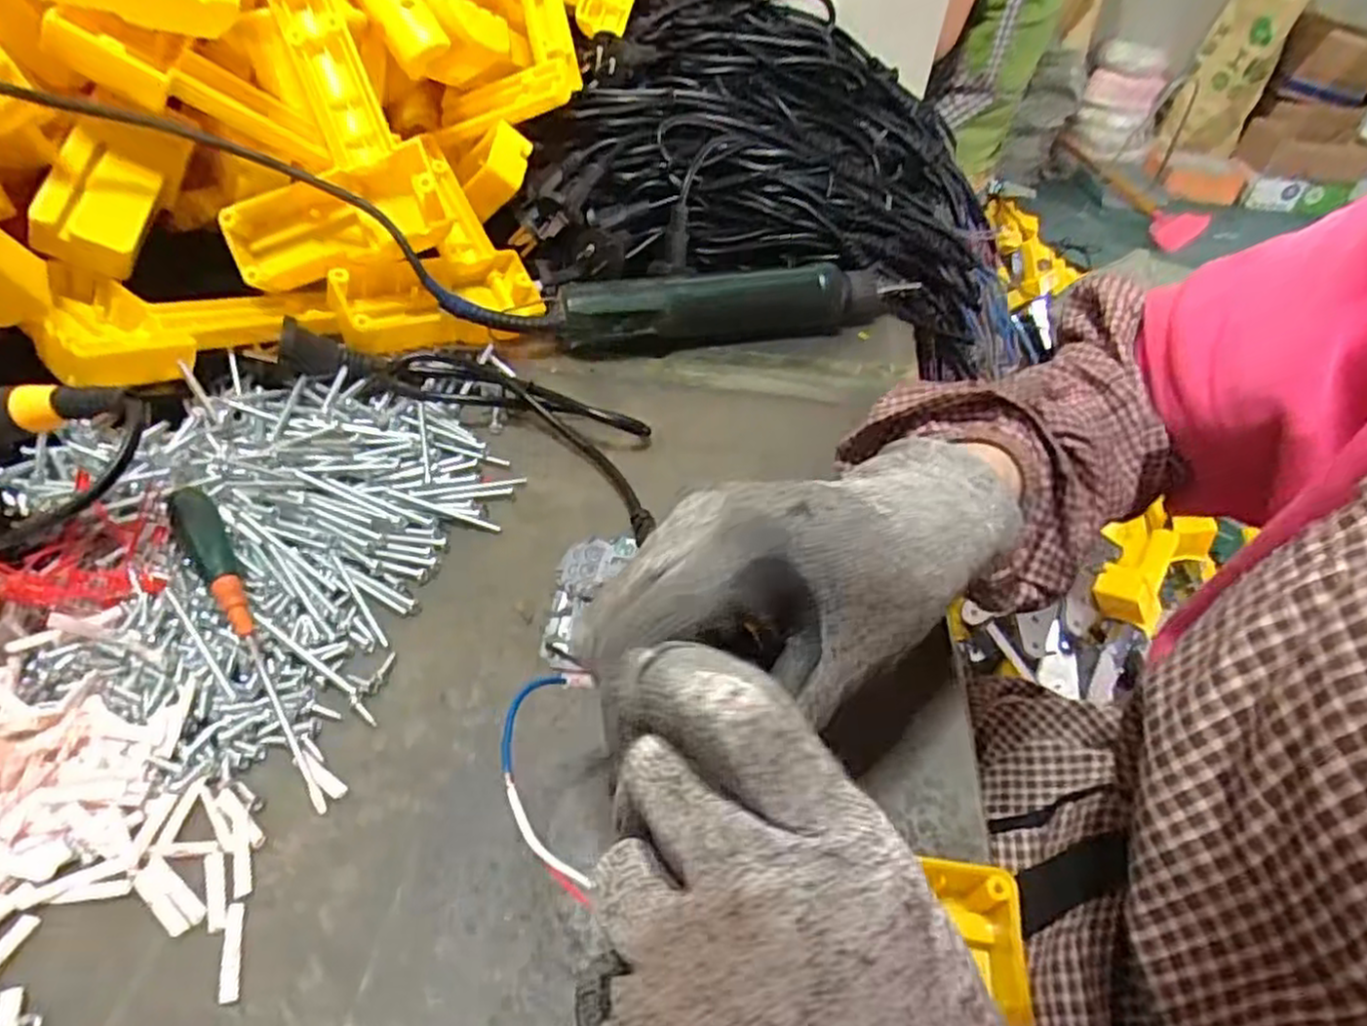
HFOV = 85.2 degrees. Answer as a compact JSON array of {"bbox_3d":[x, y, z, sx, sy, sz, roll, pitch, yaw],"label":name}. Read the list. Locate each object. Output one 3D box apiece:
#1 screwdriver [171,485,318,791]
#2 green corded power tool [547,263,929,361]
[{"bbox_3d":[-0.173,0.044,0.291,0.014,0.013,0.141,-25,69,-27],"label":"screwdriver"},{"bbox_3d":[0.041,-0.137,0.488,0.246,0.037,0.041,-11,47,-16],"label":"green corded power tool"}]

